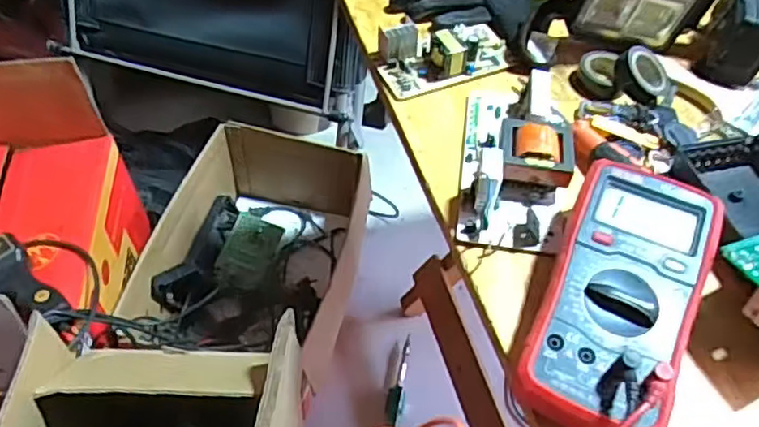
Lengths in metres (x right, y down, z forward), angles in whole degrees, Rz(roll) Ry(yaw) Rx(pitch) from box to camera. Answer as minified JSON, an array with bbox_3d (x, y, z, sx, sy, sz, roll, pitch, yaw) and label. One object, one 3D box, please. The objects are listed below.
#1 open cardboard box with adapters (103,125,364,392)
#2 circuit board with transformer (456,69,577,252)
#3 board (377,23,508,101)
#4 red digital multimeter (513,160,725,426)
[{"bbox_3d":[-0.183,0.064,0.975,0.255,0.163,0.426,11,52,7],"label":"open cardboard box with adapters"},{"bbox_3d":[0.106,-0.048,0.494,0.081,0.042,0.165,7,52,4],"label":"circuit board with transformer"},{"bbox_3d":[0.058,-0.149,0.575,0.120,0.033,0.065,-18,54,-16],"label":"board"},{"bbox_3d":[0.149,0.052,0.395,0.088,0.047,0.182,22,54,14],"label":"red digital multimeter"}]

